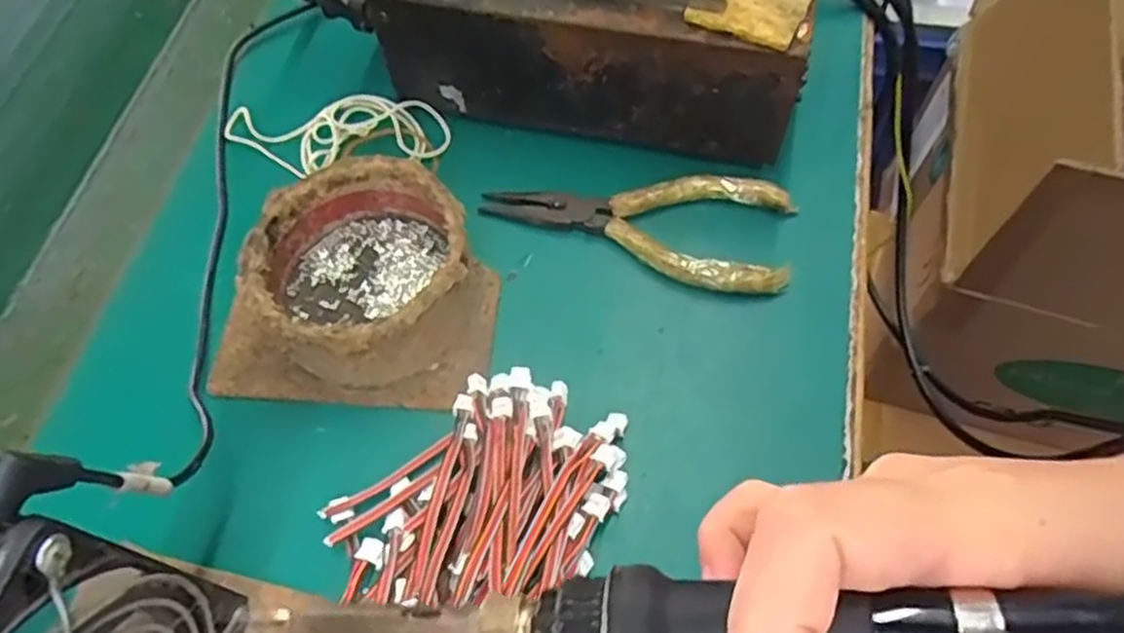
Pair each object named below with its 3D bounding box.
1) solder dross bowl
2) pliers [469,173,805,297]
[{"bbox_3d":[-0.078,-0.020,0.310,0.080,0.041,0.078,0,62,0],"label":"solder dross bowl"},{"bbox_3d":[0.035,-0.047,0.338,0.130,0.014,0.054,19,64,10],"label":"pliers"}]

